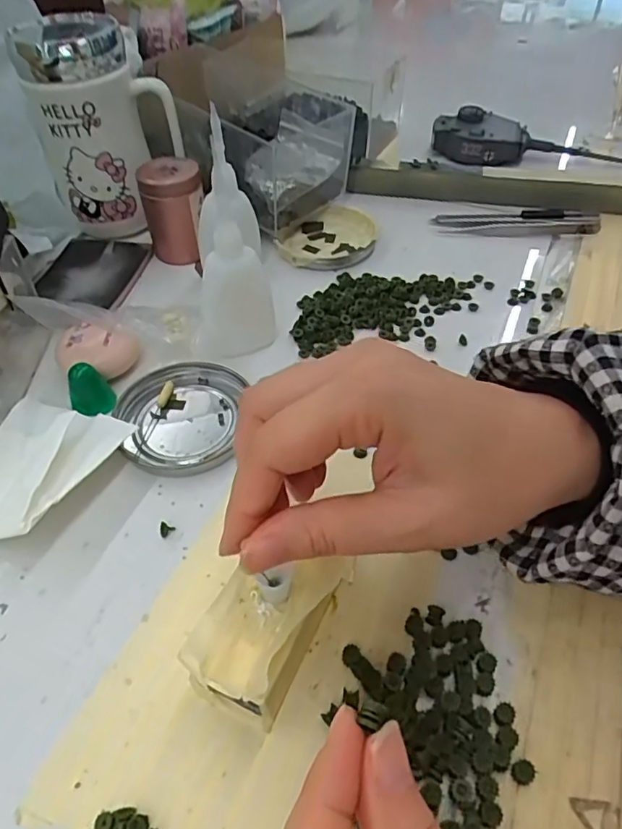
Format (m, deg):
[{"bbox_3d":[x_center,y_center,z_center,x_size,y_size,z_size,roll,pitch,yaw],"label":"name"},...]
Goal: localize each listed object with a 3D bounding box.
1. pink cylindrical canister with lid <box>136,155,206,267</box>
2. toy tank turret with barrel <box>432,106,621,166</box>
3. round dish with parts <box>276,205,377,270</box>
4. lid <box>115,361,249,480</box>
[{"bbox_3d":[-0.102,-0.150,0.415,0.041,0.066,0.035,-18,51,-15],"label":"pink cylindrical canister with lid"},{"bbox_3d":[0.211,-0.262,0.532,0.186,0.030,0.056,5,48,5],"label":"toy tank turret with barrel"},{"bbox_3d":[0.014,-0.140,0.447,0.074,0.013,0.078,8,49,8],"label":"round dish with parts"},{"bbox_3d":[-0.077,0.000,0.320,0.069,0.009,0.075,3,48,3],"label":"lid"}]

